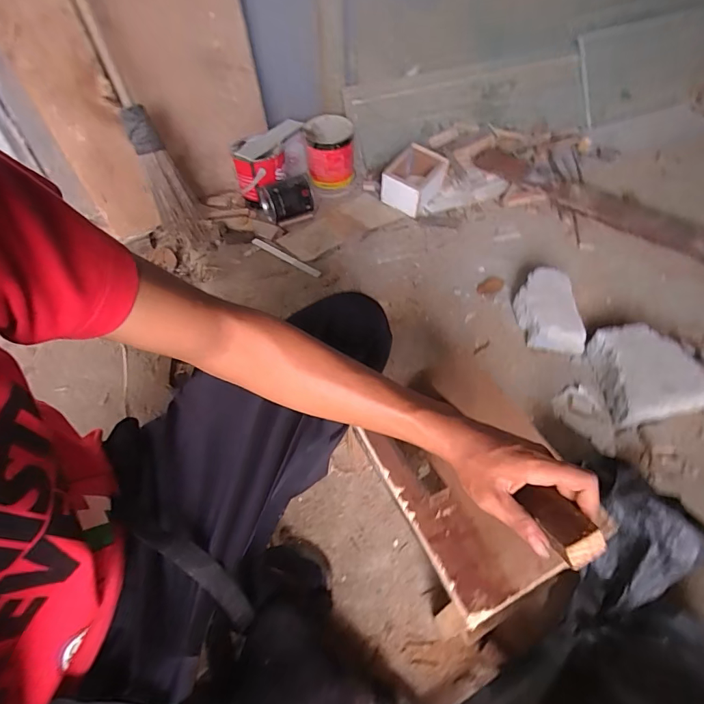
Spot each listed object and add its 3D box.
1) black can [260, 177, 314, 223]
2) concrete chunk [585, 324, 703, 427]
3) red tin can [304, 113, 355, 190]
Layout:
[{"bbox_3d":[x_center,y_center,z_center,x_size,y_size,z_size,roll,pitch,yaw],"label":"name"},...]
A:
[{"bbox_3d":[-0.184,-0.434,1.235,0.135,0.095,0.099,-23,56,-13],"label":"black can"},{"bbox_3d":[0.609,0.045,0.887,0.182,0.067,0.216,-1,54,2],"label":"concrete chunk"},{"bbox_3d":[-0.067,-0.616,1.333,0.145,0.151,0.152,0,52,1],"label":"red tin can"}]

